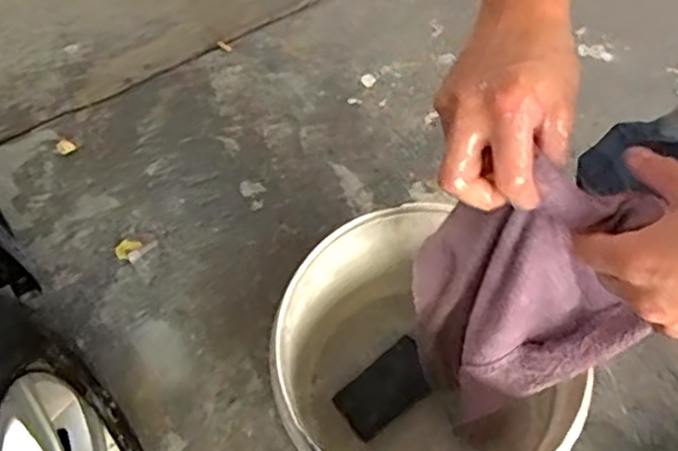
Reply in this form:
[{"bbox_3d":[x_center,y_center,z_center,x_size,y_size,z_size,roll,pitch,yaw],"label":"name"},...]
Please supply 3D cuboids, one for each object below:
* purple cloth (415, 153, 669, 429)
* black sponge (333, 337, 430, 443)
[{"bbox_3d":[0.134,0.073,0.583,0.043,0.439,0.161,-40,75,-20],"label":"purple cloth"},{"bbox_3d":[0.058,0.205,0.846,0.123,0.010,0.073,-33,66,-15],"label":"black sponge"}]

